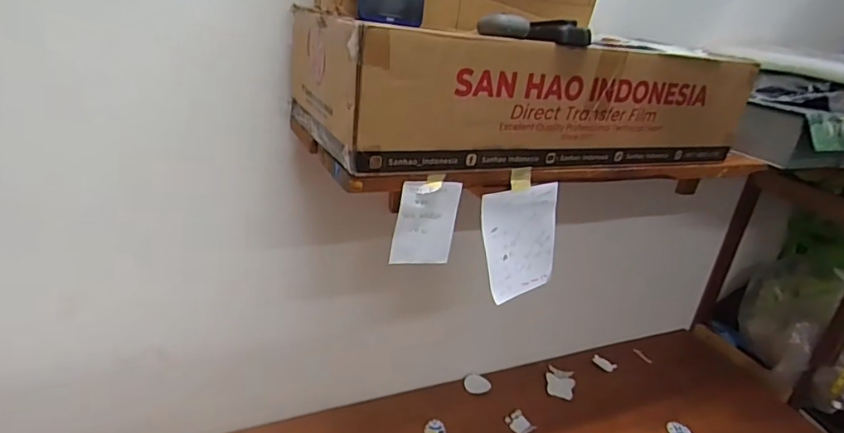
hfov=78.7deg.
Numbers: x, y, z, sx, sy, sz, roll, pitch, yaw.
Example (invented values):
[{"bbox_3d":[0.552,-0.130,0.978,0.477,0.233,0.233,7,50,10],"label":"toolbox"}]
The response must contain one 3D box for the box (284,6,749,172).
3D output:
[{"bbox_3d":[0.164,-0.188,0.733,0.630,0.155,0.228,-1,24,-25],"label":"box"}]

